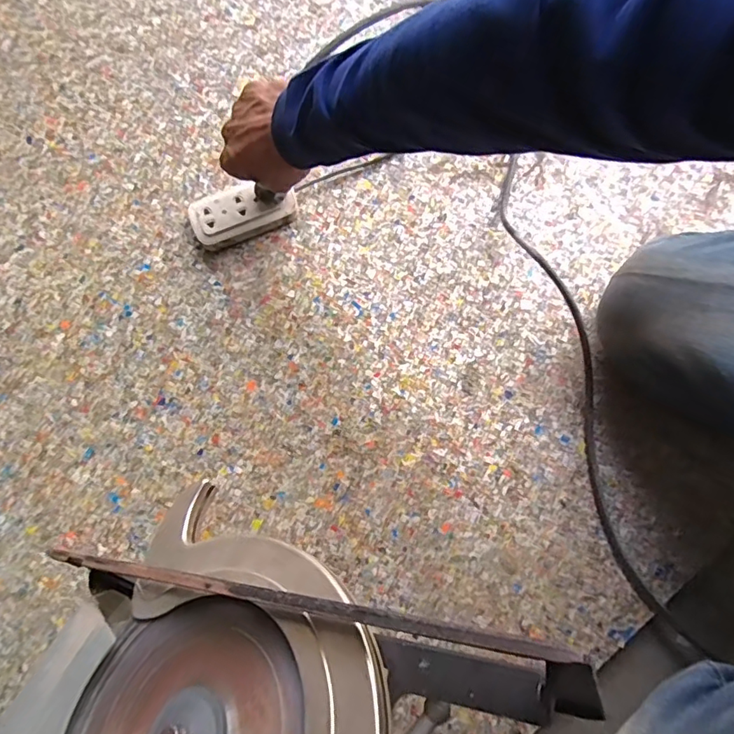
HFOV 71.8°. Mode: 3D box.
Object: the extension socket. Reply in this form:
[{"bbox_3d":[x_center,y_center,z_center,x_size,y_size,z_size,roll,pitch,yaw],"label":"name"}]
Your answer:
[{"bbox_3d":[-0.140,-0.177,0.578,0.116,0.025,0.054,-22,79,-3],"label":"extension socket"}]

